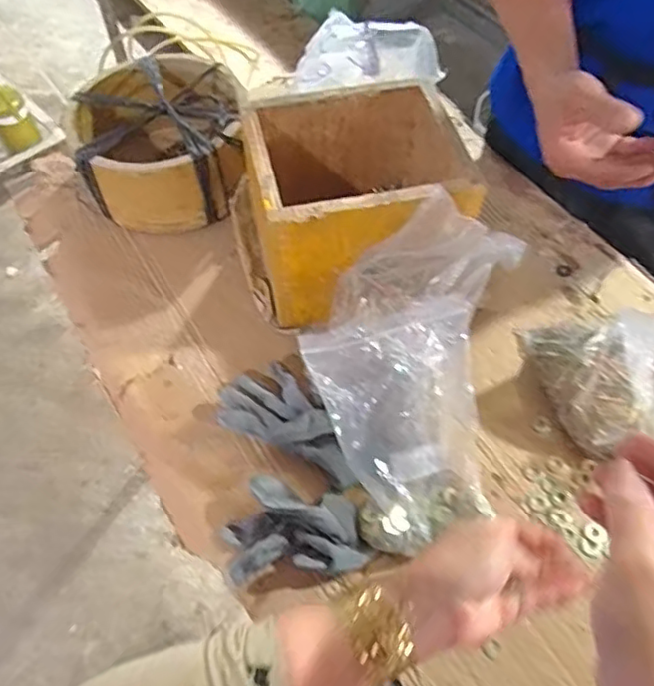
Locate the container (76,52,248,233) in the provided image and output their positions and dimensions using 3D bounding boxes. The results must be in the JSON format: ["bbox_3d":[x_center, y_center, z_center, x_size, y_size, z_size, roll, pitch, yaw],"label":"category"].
[{"bbox_3d":[-0.209,-0.251,0.759,0.201,0.109,0.213,-8,58,-7],"label":"container"}]

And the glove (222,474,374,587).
[{"bbox_3d":[-0.029,0.165,0.537,0.120,0.042,0.082,-3,57,-4],"label":"glove"}]

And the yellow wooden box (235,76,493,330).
[{"bbox_3d":[0.017,-0.149,0.652,0.211,0.164,0.181,-8,58,-7],"label":"yellow wooden box"}]

